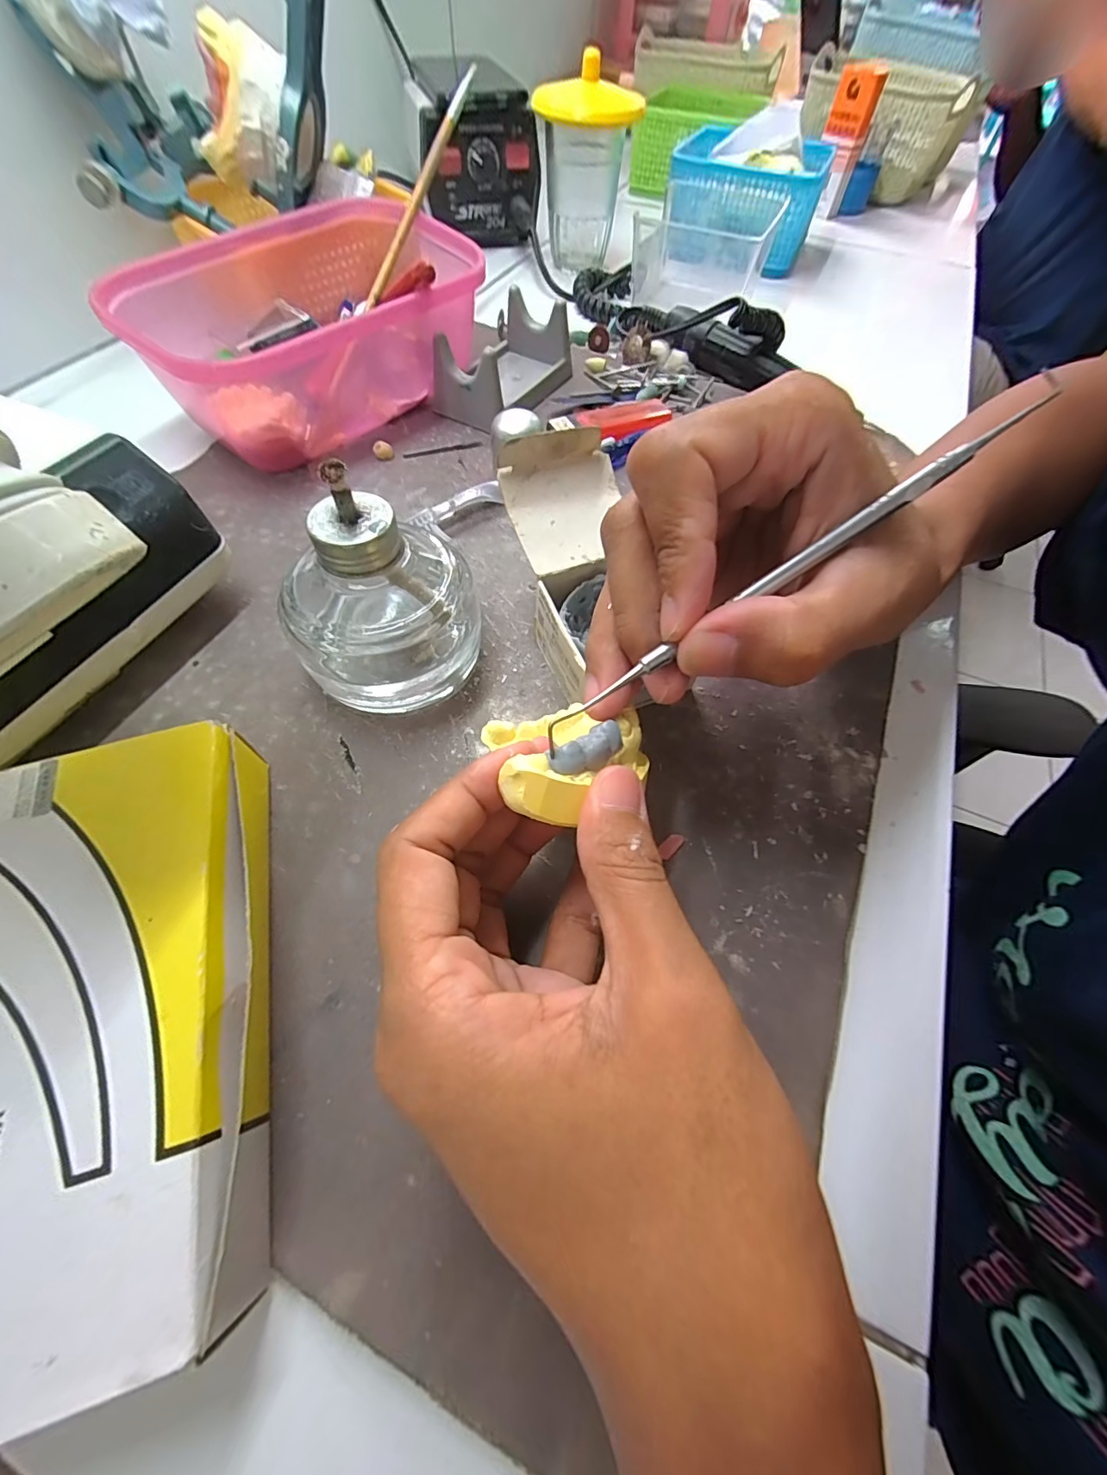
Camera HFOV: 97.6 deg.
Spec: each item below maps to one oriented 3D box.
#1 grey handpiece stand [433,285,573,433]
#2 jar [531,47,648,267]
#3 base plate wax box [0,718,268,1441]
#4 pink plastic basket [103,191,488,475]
[{"bbox_3d":[-0.034,-0.248,0.316,0.055,0.039,0.094,28,64,14],"label":"grey handpiece stand"},{"bbox_3d":[0.027,-0.480,0.411,0.077,0.109,0.074,0,61,0],"label":"jar"},{"bbox_3d":[-0.123,0.073,0.136,0.085,0.035,0.146,-14,62,-8],"label":"base plate wax box"},{"bbox_3d":[-0.134,-0.243,0.294,0.121,0.072,0.193,38,67,19],"label":"pink plastic basket"}]

